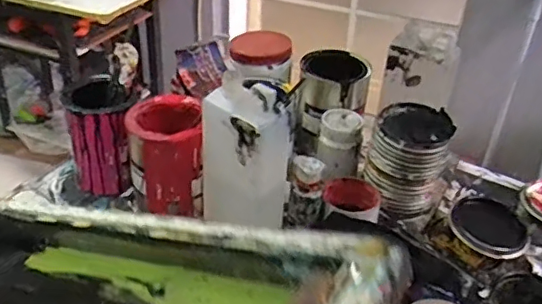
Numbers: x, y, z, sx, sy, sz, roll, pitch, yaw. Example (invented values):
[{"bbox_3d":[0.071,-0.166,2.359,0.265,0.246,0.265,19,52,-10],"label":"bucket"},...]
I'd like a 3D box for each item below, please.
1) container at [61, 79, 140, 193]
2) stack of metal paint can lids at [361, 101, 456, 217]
[{"bbox_3d":[-0.243,-0.026,0.817,0.094,0.144,0.111,-4,36,-11],"label":"container"},{"bbox_3d":[0.187,0.009,0.776,0.102,0.131,0.093,13,36,14],"label":"stack of metal paint can lids"}]

